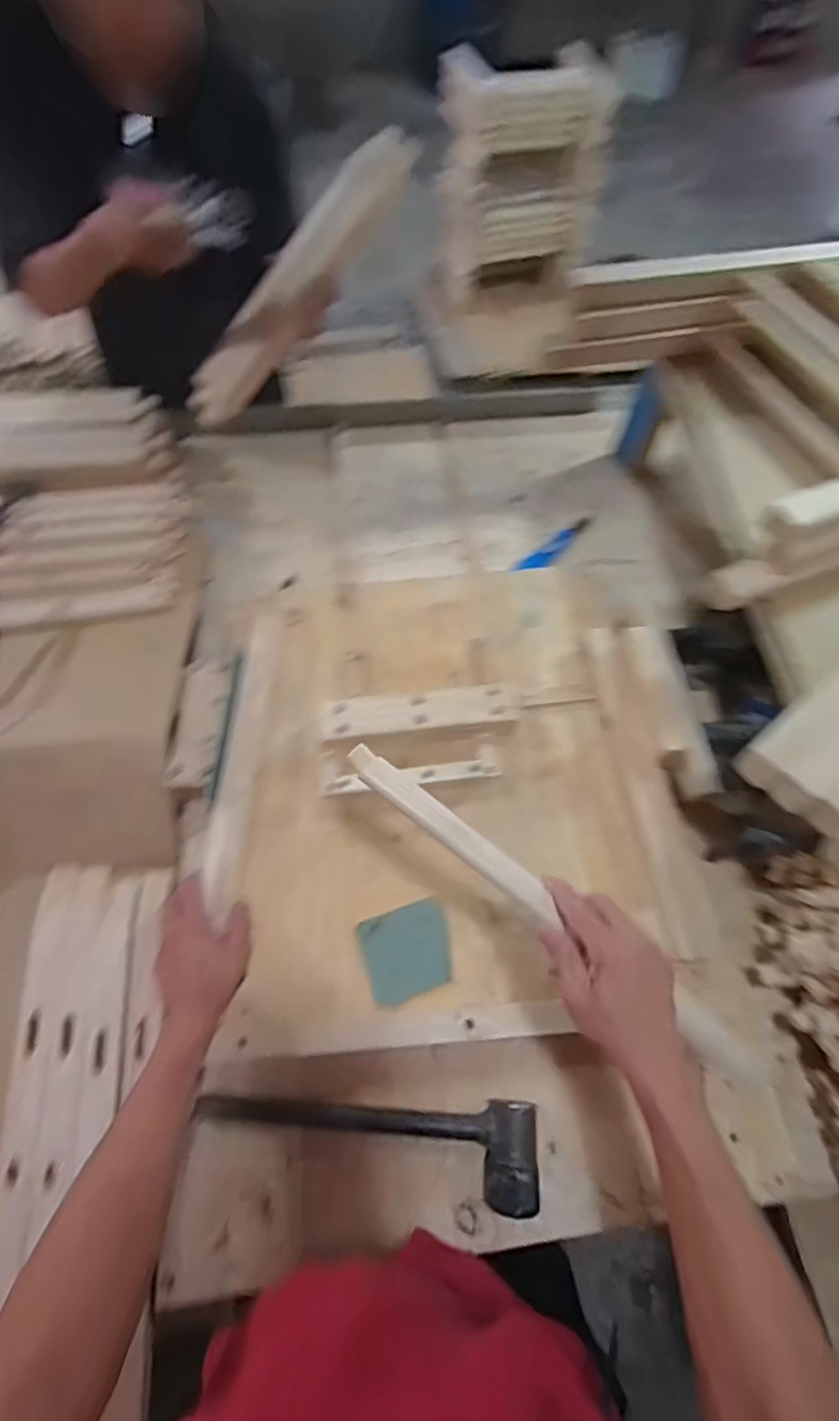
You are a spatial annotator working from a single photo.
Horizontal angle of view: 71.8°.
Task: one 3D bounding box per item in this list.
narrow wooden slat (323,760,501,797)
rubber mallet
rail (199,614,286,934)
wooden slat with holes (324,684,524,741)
[{"bbox_3d":[-0.009,0.085,0.730,0.216,0.024,0.023,-7,62,-6],"label":"narrow wooden slat"},{"bbox_3d":[-0.049,0.416,0.542,0.322,0.043,0.086,1,61,-1],"label":"rubber mallet"},{"bbox_3d":[-0.215,0.043,0.717,0.040,0.025,0.396,3,60,0],"label":"rail"},{"bbox_3d":[0.008,-0.001,0.748,0.256,0.017,0.048,-7,74,-5],"label":"wooden slat with holes"}]

